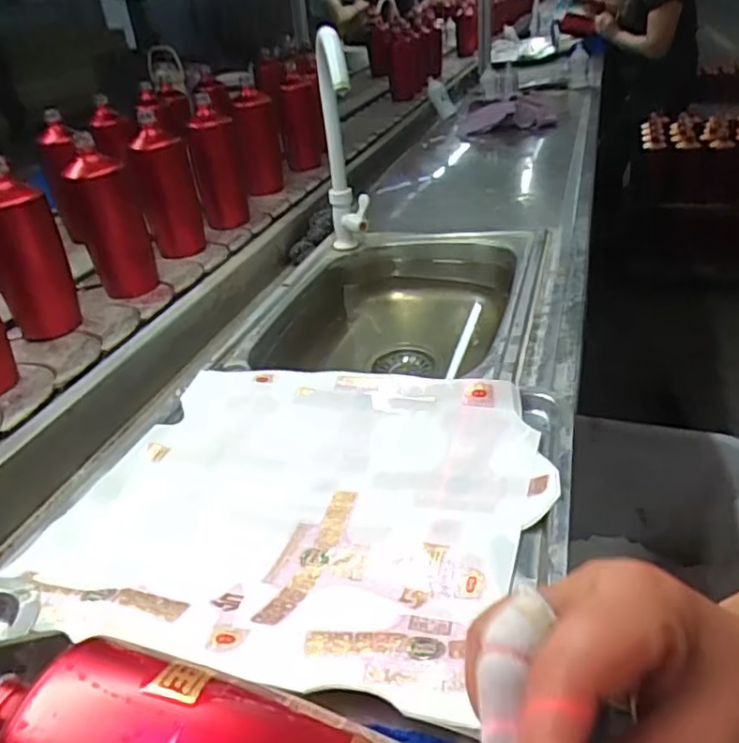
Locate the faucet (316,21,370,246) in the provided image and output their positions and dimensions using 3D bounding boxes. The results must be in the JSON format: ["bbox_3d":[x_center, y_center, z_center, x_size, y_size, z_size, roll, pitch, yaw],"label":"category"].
[{"bbox_3d":[-0.036,-0.313,0.877,0.052,0.309,0.109,-7,54,-2],"label":"faucet"}]

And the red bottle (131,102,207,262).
[{"bbox_3d":[-0.309,-0.277,0.961,0.077,0.187,0.079,-15,34,-15],"label":"red bottle"}]

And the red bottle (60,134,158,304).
[{"bbox_3d":[-0.351,-0.204,0.852,0.082,0.191,0.066,-14,34,-15],"label":"red bottle"}]

